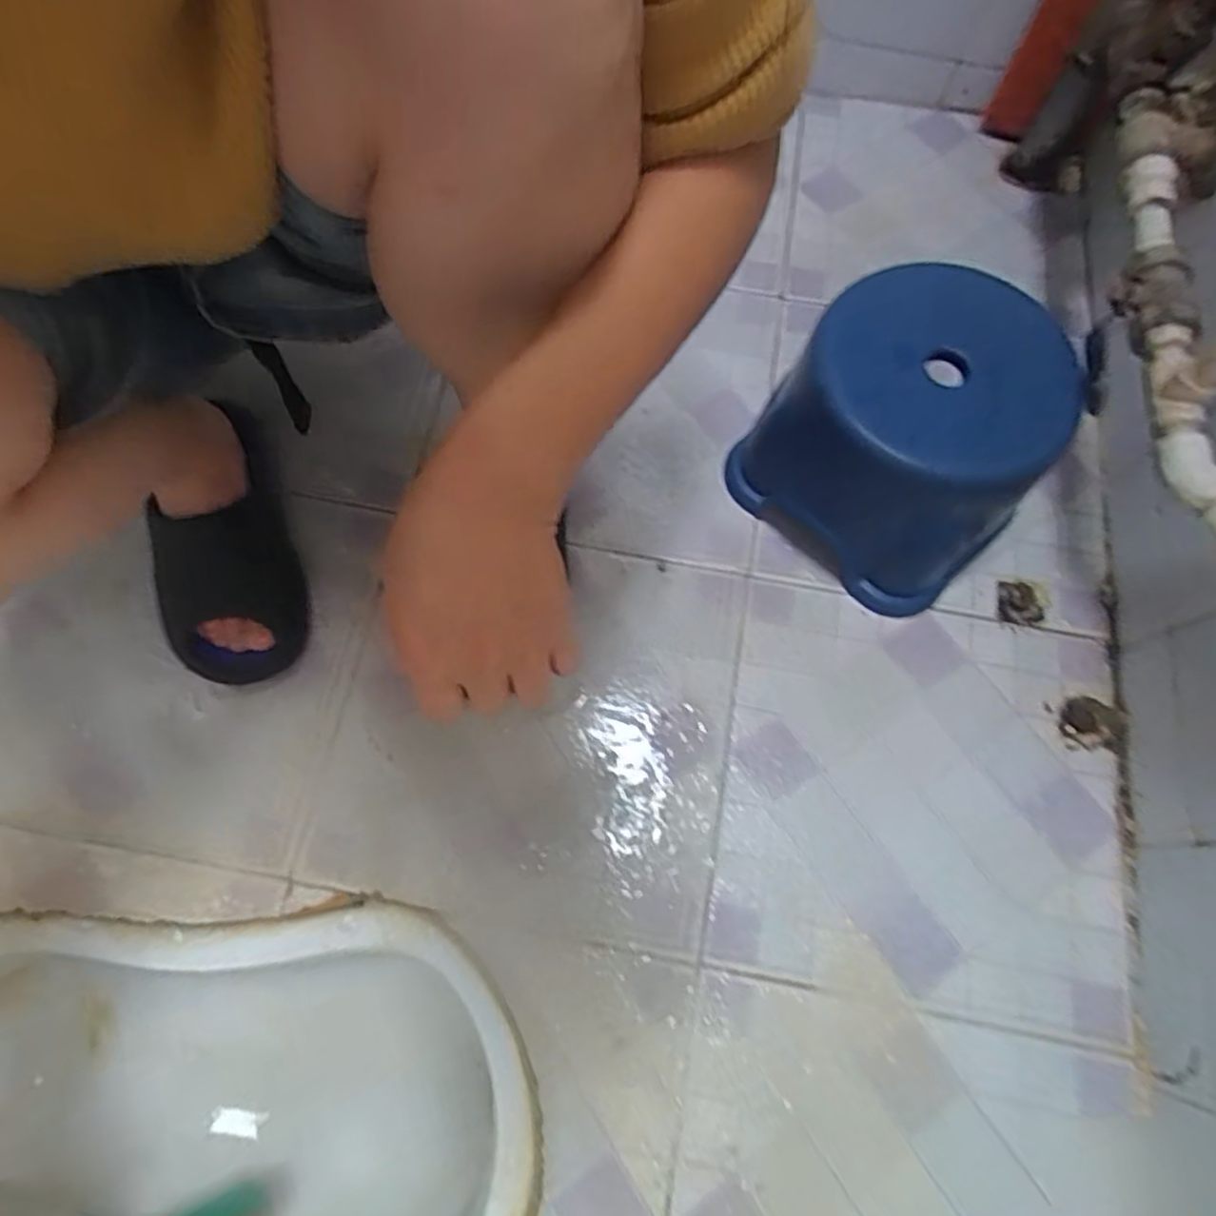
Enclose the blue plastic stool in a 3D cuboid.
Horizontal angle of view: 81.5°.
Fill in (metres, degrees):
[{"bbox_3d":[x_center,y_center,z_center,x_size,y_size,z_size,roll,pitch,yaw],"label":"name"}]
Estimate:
[{"bbox_3d":[0.231,-0.142,0.537,0.203,0.163,0.188,41,74,12],"label":"blue plastic stool"}]

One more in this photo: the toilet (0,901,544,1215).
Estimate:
[{"bbox_3d":[-0.283,0.393,0.548,0.455,0.218,0.284,-1,70,-2],"label":"toilet"}]

